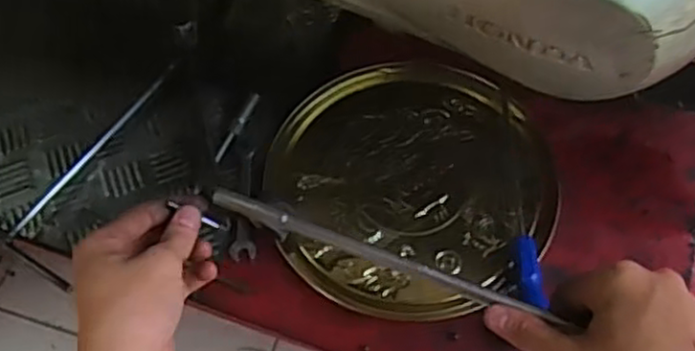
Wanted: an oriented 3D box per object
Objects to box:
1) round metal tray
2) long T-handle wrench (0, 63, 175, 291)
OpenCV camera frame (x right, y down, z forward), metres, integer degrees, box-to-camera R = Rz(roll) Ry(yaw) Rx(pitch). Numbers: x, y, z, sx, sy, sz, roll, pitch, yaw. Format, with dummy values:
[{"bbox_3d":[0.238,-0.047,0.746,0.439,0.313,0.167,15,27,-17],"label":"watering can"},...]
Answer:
[{"bbox_3d":[0.054,0.002,0.653,0.259,0.023,0.248,-2,61,4],"label":"round metal tray"},{"bbox_3d":[-0.252,-0.027,0.684,0.142,0.020,0.234,27,65,18],"label":"long T-handle wrench"}]

